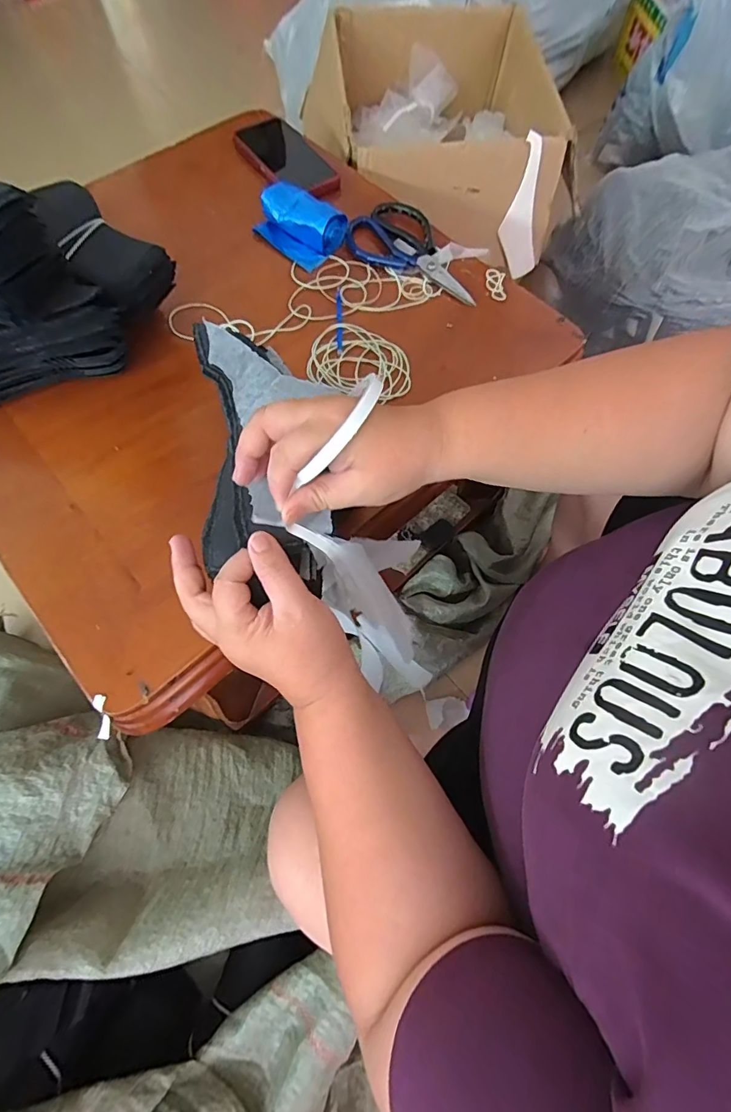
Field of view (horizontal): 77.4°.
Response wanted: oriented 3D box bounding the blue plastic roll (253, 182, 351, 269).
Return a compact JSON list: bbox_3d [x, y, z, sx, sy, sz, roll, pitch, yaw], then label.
[{"bbox_3d":[-0.084,-0.410,0.559,0.114,0.037,0.073,38,73,14],"label":"blue plastic roll"}]

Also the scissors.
[{"bbox_3d":[0.067,-0.379,0.560,0.182,0.013,0.104,28,71,11],"label":"scissors"}]

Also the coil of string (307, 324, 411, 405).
[{"bbox_3d":[-0.004,-0.209,0.496,0.114,0.006,0.084,22,70,9],"label":"coil of string"}]

